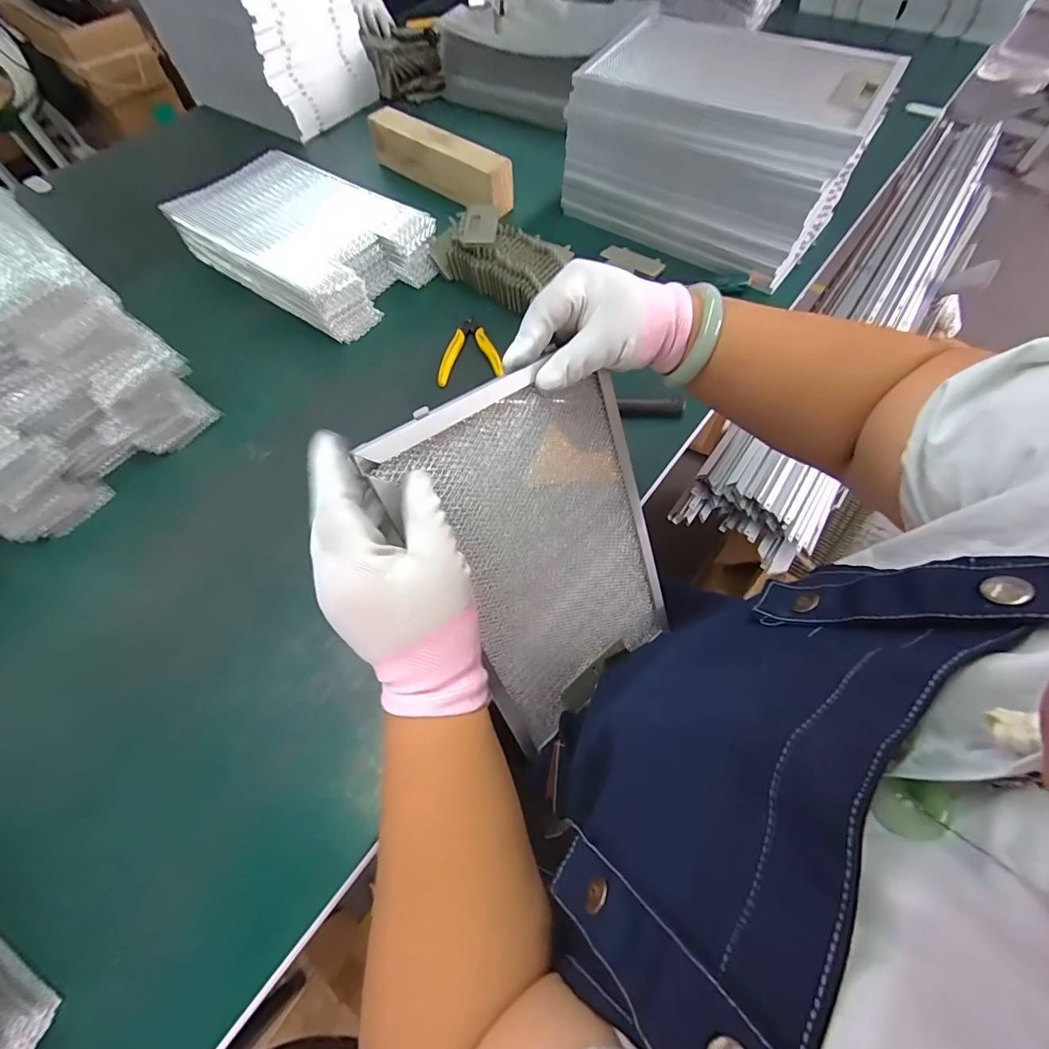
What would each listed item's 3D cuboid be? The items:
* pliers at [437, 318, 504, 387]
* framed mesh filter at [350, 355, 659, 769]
[{"bbox_3d":[-0.071,-0.215,0.560,0.076,0.012,0.098,-9,62,-2],"label":"pliers"},{"bbox_3d":[0.032,0.032,0.381,0.199,0.326,0.011,-38,38,-24],"label":"framed mesh filter"}]

